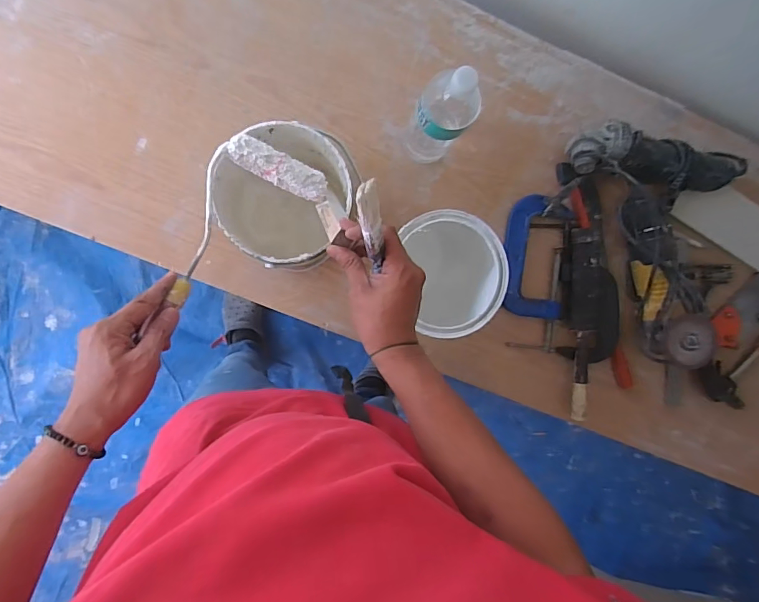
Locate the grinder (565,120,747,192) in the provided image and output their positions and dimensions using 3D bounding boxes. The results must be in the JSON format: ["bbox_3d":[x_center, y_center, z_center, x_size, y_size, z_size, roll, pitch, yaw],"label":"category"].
[{"bbox_3d":[0.471,-0.235,0.778,0.312,0.078,0.085,8,91,-5],"label":"grinder"}]

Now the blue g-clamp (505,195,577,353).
[{"bbox_3d":[0.274,-0.044,0.801,0.110,0.028,0.260,7,91,-5],"label":"blue g-clamp"}]

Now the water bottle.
[{"bbox_3d":[0.083,-0.257,0.664,0.078,0.262,0.069,40,89,-6],"label":"water bottle"}]

